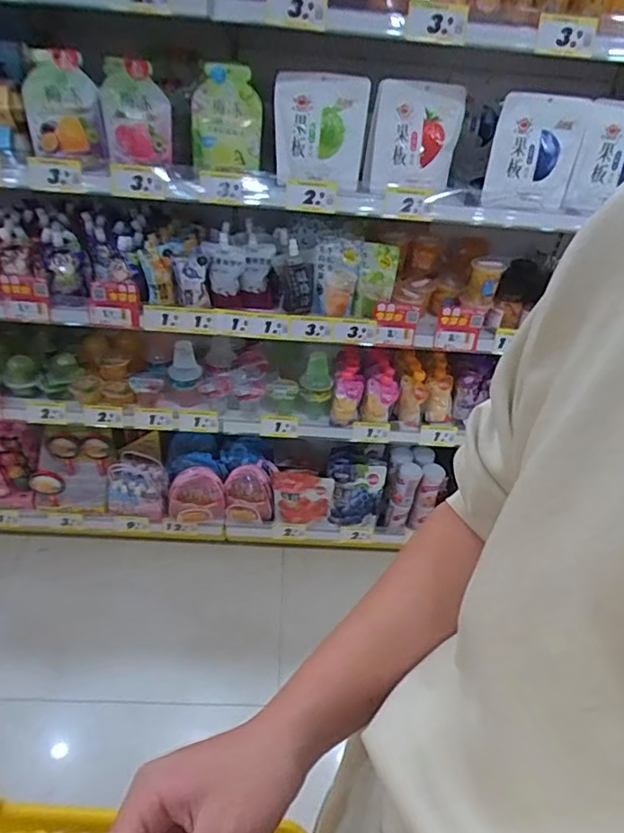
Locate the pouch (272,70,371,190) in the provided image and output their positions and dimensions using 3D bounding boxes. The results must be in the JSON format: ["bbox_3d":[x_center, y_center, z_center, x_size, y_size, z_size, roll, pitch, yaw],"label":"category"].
[{"bbox_3d":[0.015,-0.572,1.098,0.177,0.191,0.050,5,23,-2],"label":"pouch"}]

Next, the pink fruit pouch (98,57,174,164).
[{"bbox_3d":[-0.335,-0.579,1.048,0.125,0.166,0.058,-7,40,-16],"label":"pink fruit pouch"}]

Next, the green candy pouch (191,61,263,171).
[{"bbox_3d":[-0.165,-0.581,1.064,0.130,0.169,0.063,-2,39,-10],"label":"green candy pouch"}]

